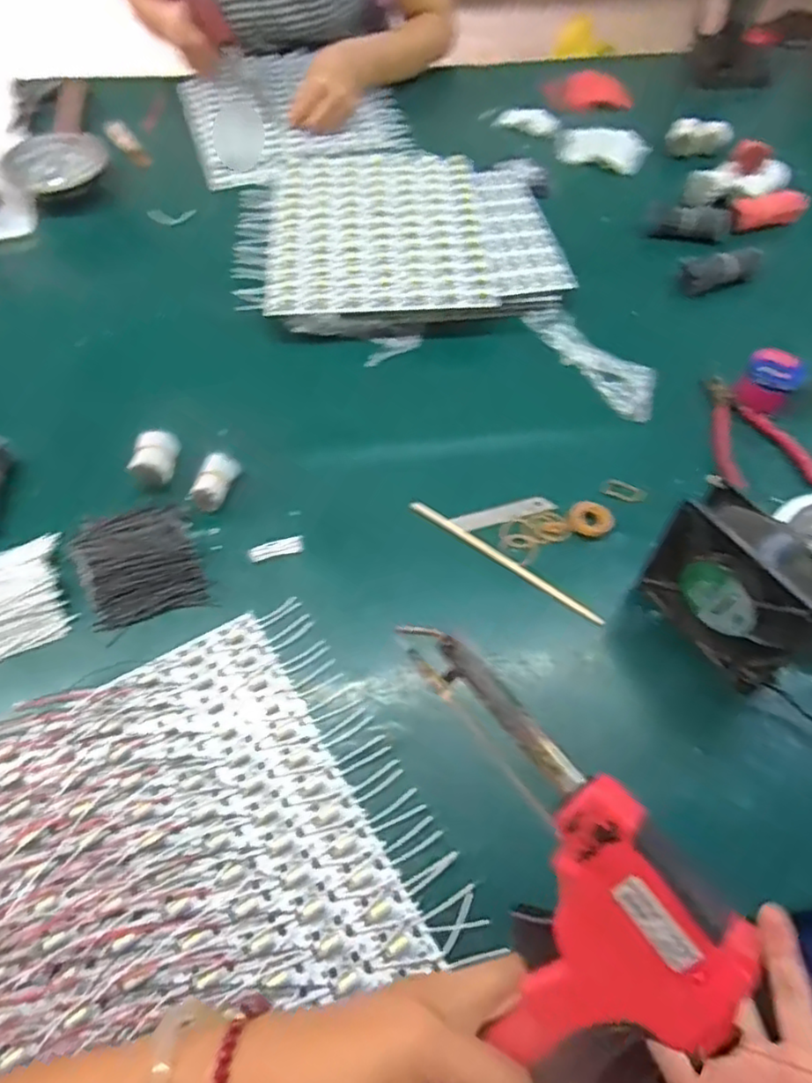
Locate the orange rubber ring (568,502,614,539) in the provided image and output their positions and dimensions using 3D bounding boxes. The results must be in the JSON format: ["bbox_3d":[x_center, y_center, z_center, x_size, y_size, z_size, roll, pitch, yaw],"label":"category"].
[{"bbox_3d":[0.166,-0.019,0.588,0.038,0.010,0.033,33,61,19],"label":"orange rubber ring"}]

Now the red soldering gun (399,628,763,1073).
[{"bbox_3d":[0.047,0.129,0.277,0.114,0.030,0.182,-45,64,21],"label":"red soldering gun"}]

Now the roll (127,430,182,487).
[{"bbox_3d":[-0.231,-0.076,0.607,0.035,0.032,0.054,10,56,5],"label":"roll"}]

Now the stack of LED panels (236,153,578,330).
[{"bbox_3d":[-0.007,-0.371,0.791,0.376,0.049,0.296,-6,56,-6],"label":"stack of LED panels"}]

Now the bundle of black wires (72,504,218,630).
[{"bbox_3d":[-0.228,0.015,0.562,0.093,0.021,0.116,-20,59,-14],"label":"bundle of black wires"}]

